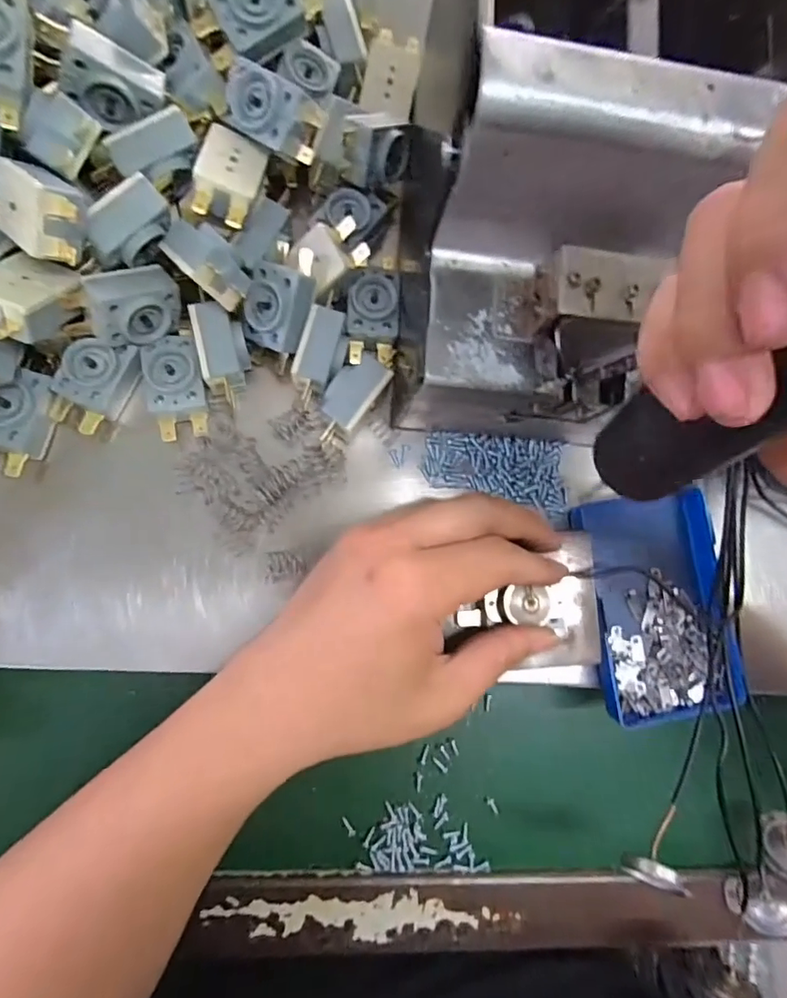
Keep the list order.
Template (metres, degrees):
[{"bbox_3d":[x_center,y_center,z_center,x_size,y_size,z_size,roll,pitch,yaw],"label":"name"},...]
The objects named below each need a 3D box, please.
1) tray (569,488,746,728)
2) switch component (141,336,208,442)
[{"bbox_3d":[0.139,0.055,0.272,0.069,0.023,0.110,-6,86,-8],"label":"tray"},{"bbox_3d":[-0.102,-0.052,0.247,0.026,0.017,0.046,-13,87,-8],"label":"switch component"}]

